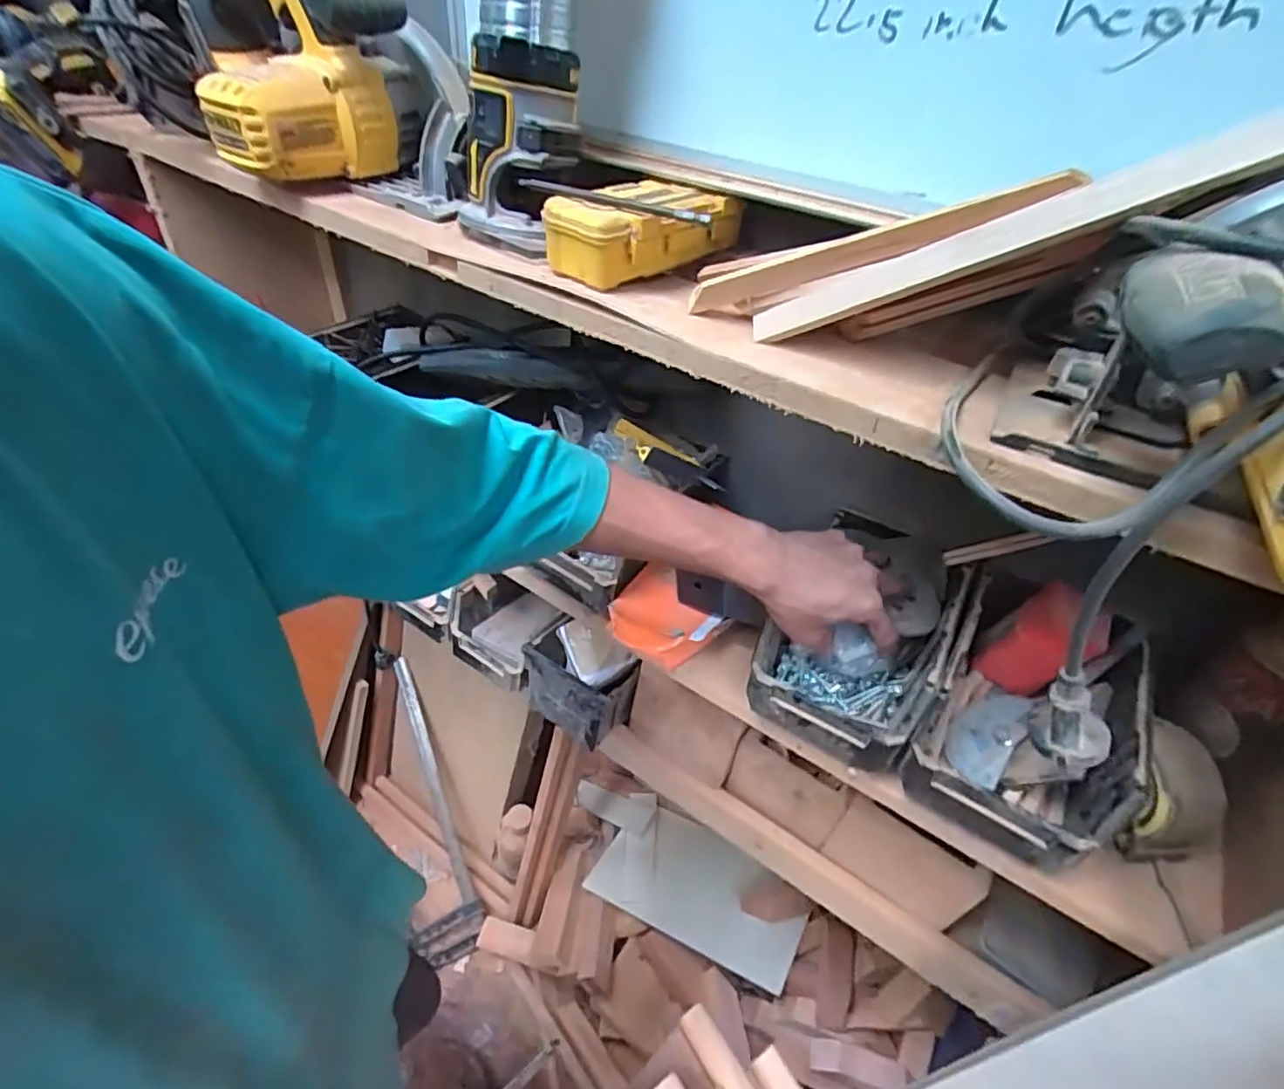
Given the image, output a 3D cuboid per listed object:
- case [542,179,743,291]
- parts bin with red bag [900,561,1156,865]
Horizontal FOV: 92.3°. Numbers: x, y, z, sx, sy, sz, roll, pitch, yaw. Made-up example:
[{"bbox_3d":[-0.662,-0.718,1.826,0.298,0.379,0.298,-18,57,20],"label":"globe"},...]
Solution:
[{"bbox_3d":[-0.003,-0.236,0.468,0.082,0.049,0.138,33,47,27],"label":"case"},{"bbox_3d":[0.297,0.125,0.485,0.137,0.089,0.192,26,44,20],"label":"parts bin with red bag"}]

